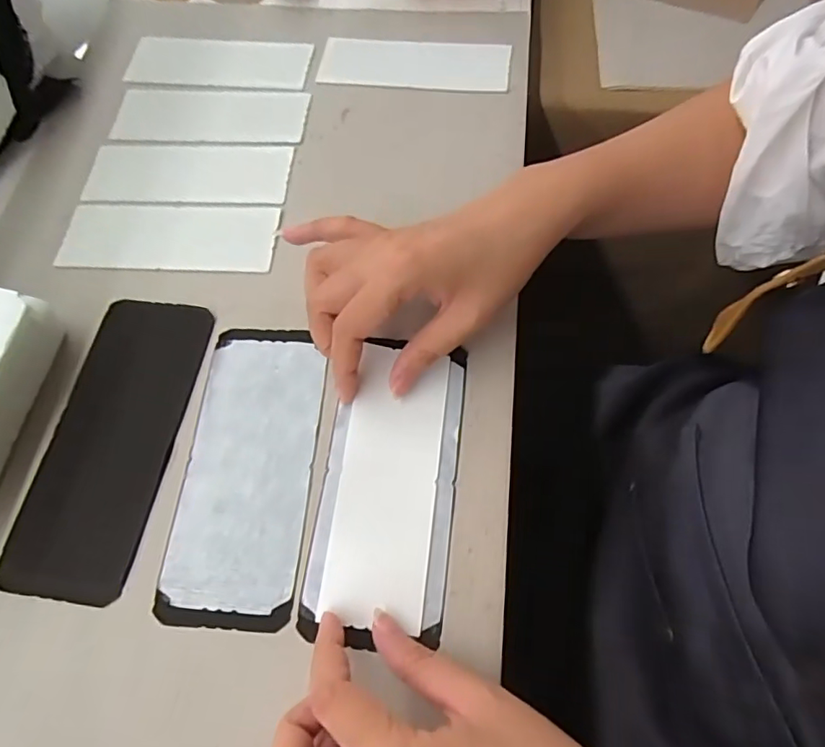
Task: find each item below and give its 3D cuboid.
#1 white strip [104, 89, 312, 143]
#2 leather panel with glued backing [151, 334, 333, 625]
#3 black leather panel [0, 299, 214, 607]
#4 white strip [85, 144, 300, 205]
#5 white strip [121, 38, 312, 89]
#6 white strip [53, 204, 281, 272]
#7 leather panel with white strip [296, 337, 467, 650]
[{"bbox_3d":[-0.151,-0.197,0.407,0.142,0.007,0.050,1,66,3],"label":"white strip"},{"bbox_3d":[-0.090,0.050,0.296,0.070,0.004,0.162,4,68,3],"label":"leather panel with glued backing"},{"bbox_3d":[-0.172,0.035,0.307,0.070,0.005,0.171,8,68,5],"label":"black leather panel"},{"bbox_3d":[-0.161,-0.145,0.387,0.144,0.005,0.053,2,66,4],"label":"white strip"},{"bbox_3d":[-0.153,-0.251,0.430,0.139,0.009,0.055,3,66,4],"label":"white strip"},{"bbox_3d":[-0.163,-0.094,0.362,0.142,0.004,0.053,1,66,3],"label":"white strip"},{"bbox_3d":[-0.012,0.056,0.286,0.070,0.009,0.155,6,68,4],"label":"leather panel with white strip"}]

